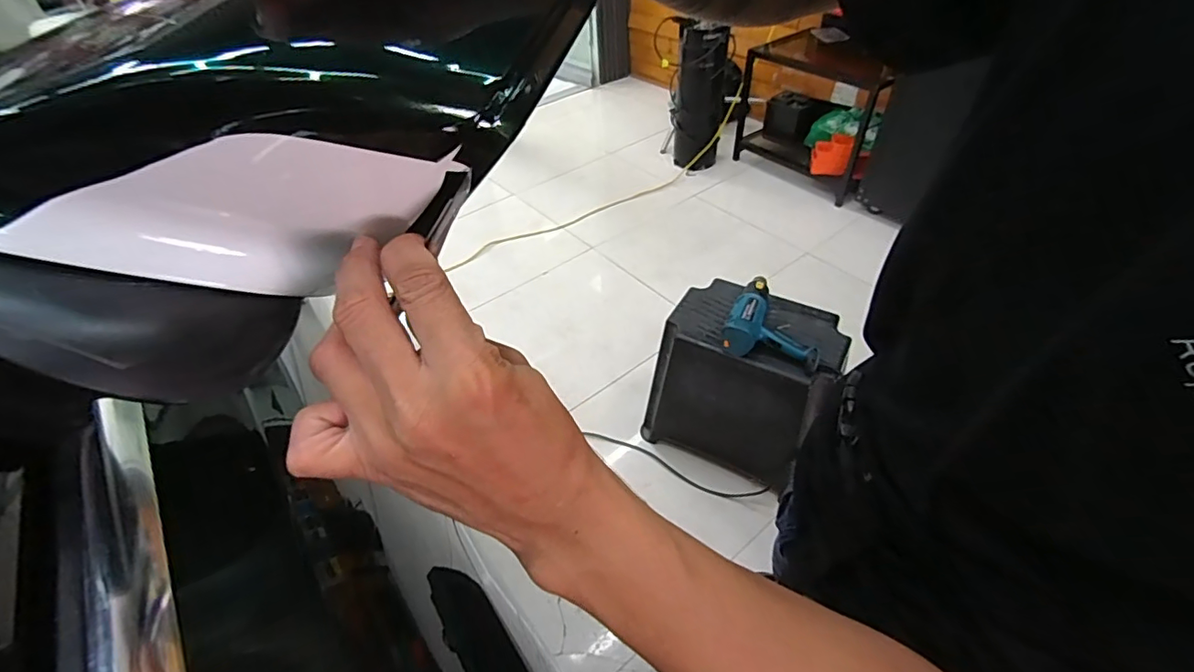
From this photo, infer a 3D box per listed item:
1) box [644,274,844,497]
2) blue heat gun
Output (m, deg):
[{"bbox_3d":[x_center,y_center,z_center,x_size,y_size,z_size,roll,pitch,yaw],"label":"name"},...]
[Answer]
[{"bbox_3d":[0.356,0.100,1.310,0.412,0.392,0.290,23,50,26],"label":"box"},{"bbox_3d":[0.402,-0.040,1.160,0.200,0.061,0.214,16,47,20],"label":"blue heat gun"}]

